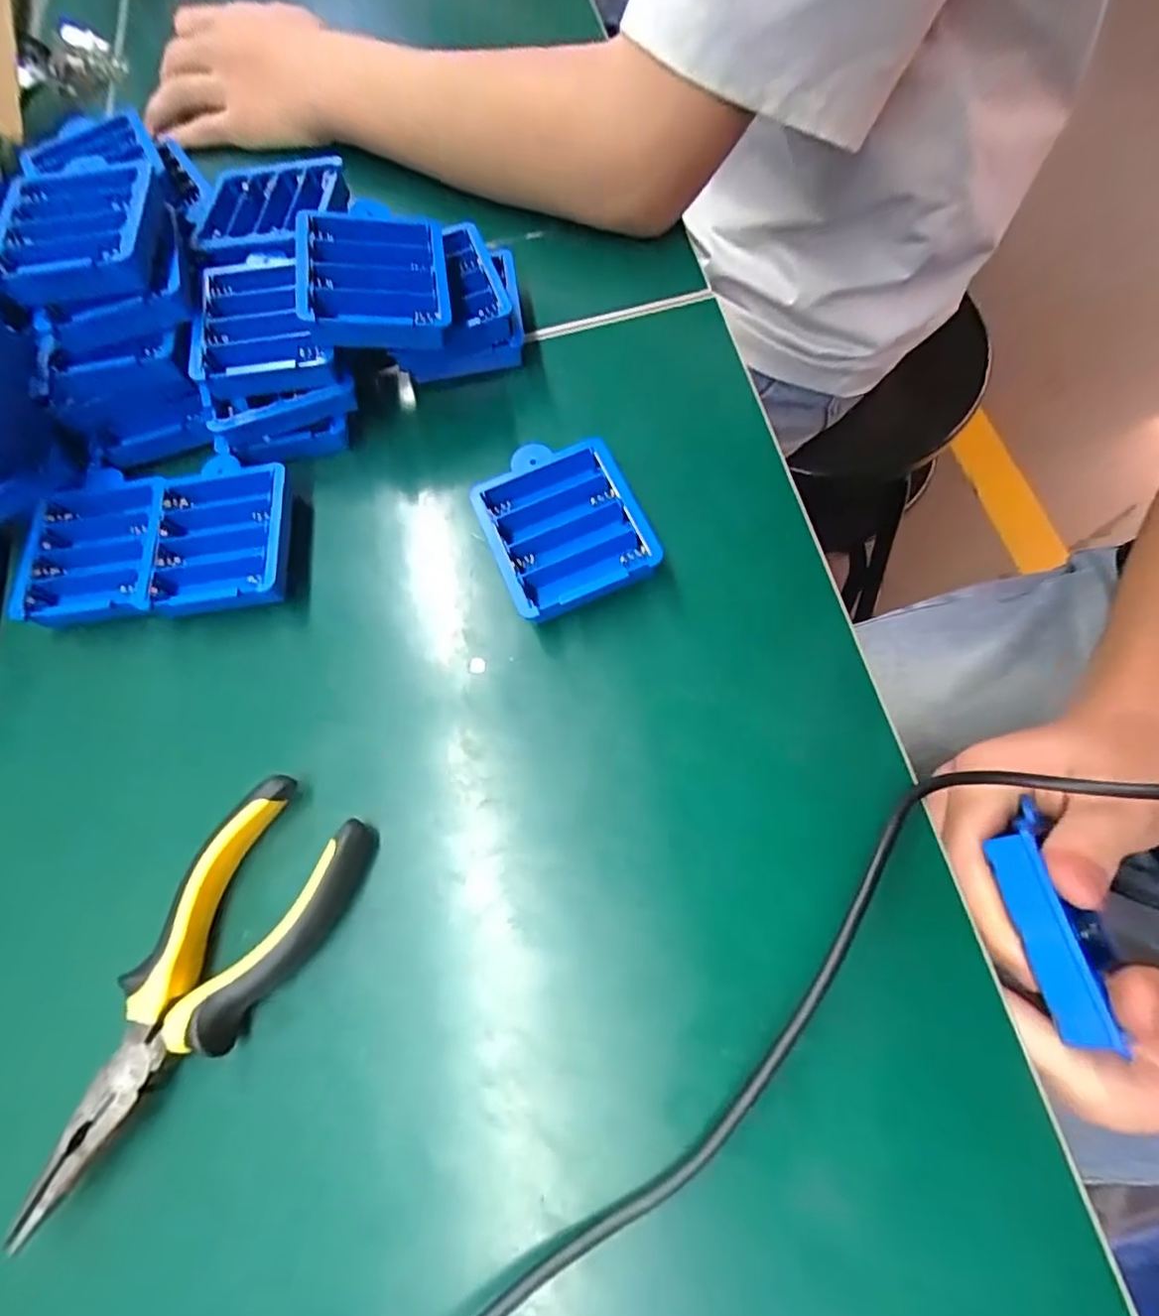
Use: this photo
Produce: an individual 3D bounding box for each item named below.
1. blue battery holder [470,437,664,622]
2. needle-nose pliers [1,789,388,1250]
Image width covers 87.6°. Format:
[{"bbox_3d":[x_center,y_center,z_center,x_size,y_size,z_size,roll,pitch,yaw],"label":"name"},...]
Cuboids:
[{"bbox_3d":[-0.007,-0.058,0.263,0.065,0.015,0.076,-23,68,-3],"label":"blue battery holder"},{"bbox_3d":[-0.134,0.116,0.213,0.053,0.018,0.144,27,74,15],"label":"needle-nose pliers"}]

